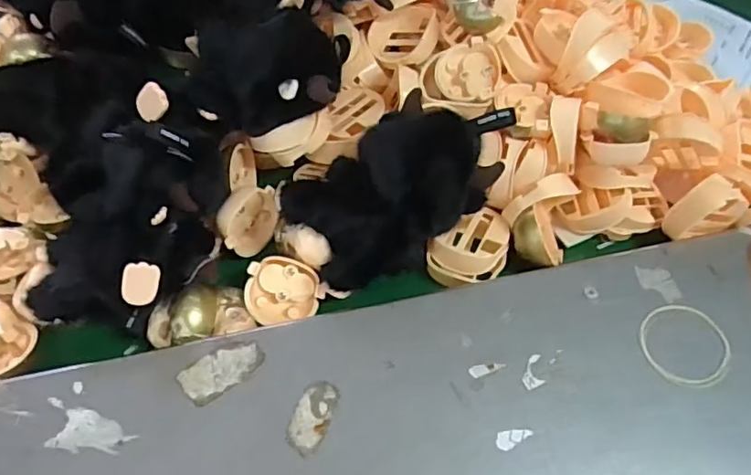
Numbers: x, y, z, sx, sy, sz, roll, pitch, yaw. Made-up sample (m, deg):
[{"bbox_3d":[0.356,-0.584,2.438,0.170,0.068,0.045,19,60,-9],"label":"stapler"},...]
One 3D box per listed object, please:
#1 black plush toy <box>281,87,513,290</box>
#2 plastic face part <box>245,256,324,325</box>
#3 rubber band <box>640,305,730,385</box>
[{"bbox_3d":[0.016,-0.033,0.384,0.137,0.079,0.075,-29,64,-21],"label":"black plush toy"},{"bbox_3d":[-0.061,0.035,0.389,0.049,0.024,0.044,-5,92,-16],"label":"plastic face part"},{"bbox_3d":[0.201,0.068,0.378,0.056,0.004,0.054,0,58,0],"label":"rubber band"}]

